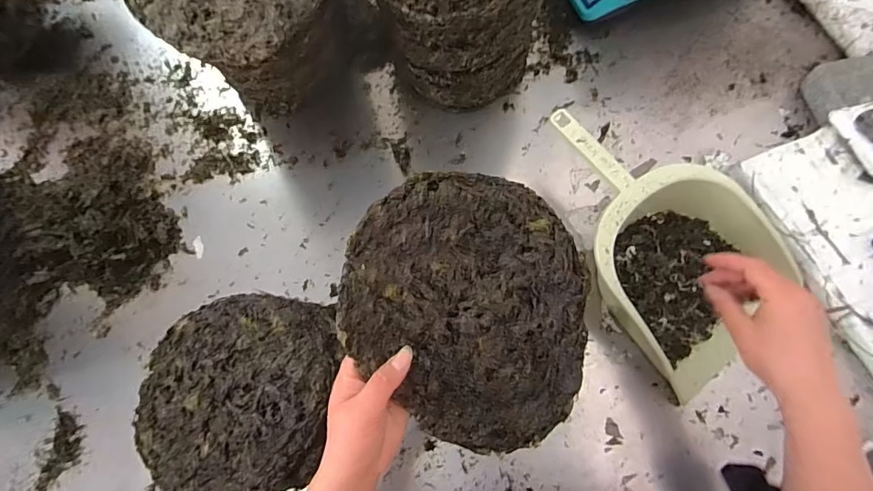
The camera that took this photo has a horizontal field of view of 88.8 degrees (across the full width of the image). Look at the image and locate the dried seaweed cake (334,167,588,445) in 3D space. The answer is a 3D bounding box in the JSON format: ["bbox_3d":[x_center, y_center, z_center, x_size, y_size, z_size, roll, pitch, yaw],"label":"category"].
[{"bbox_3d":[0.024,0.055,0.355,0.193,0.011,0.210,0,97,-3],"label":"dried seaweed cake"}]

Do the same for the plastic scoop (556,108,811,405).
[{"bbox_3d":[0.268,-0.018,0.547,0.216,0.102,0.328,-36,73,-10],"label":"plastic scoop"}]

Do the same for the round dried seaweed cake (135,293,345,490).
[{"bbox_3d":[-0.199,0.142,0.443,0.190,0.019,0.191,-1,70,2],"label":"round dried seaweed cake"}]

